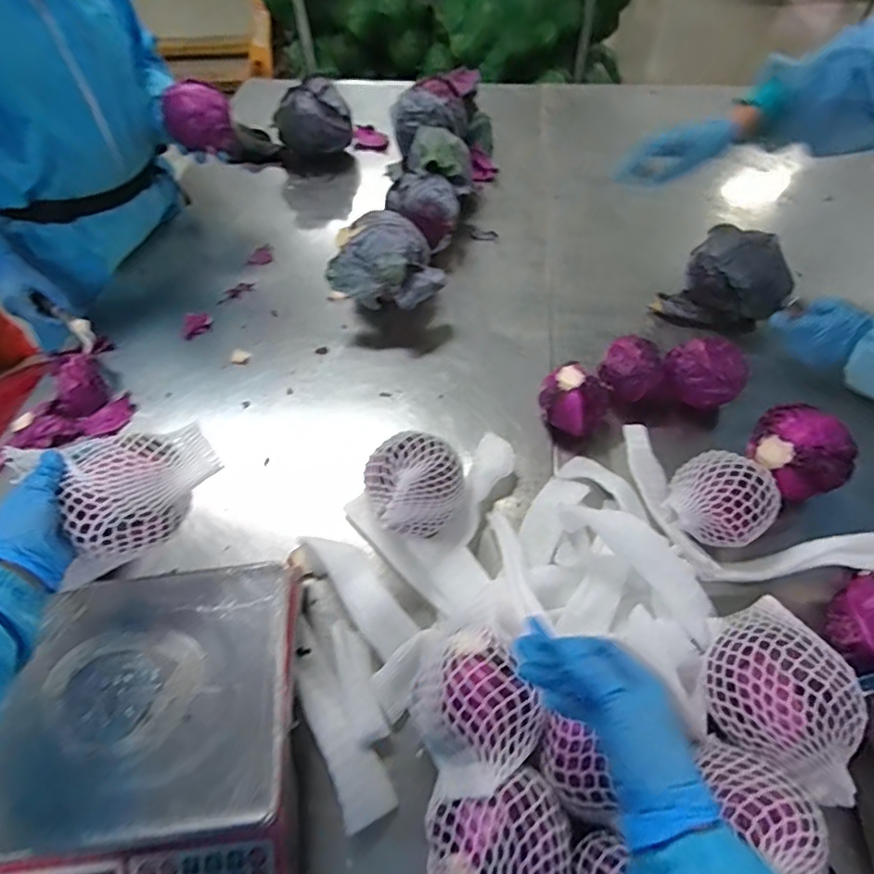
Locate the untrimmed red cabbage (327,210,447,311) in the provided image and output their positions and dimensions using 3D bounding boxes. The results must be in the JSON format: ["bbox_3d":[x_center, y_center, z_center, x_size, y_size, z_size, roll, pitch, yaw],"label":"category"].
[{"bbox_3d":[-0.085,-0.263,0.868,0.181,0.126,0.159,-10,56,-5],"label":"untrimmed red cabbage"}]

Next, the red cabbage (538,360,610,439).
[{"bbox_3d":[0.191,-0.048,0.752,0.089,0.085,0.084,-1,55,1],"label":"red cabbage"}]

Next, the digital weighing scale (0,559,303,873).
[{"bbox_3d":[-0.271,0.286,0.487,0.283,0.086,0.303,-4,55,-1],"label":"digital weighing scale"}]

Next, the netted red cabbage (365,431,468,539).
[{"bbox_3d":[-0.028,0.052,0.640,0.122,0.100,0.107,-19,57,-11],"label":"netted red cabbage"}]

